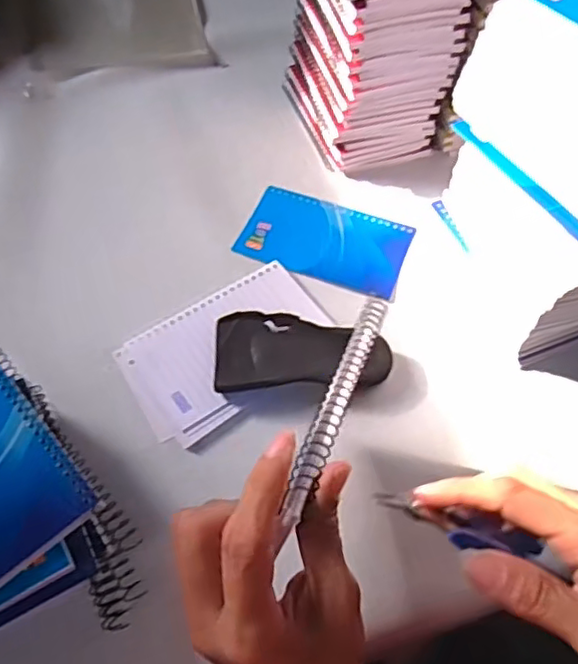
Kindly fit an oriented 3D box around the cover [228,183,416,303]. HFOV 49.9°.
[{"bbox_3d":[0.031,-0.075,0.503,0.132,0.005,0.081,19,60,11],"label":"cover"}]

